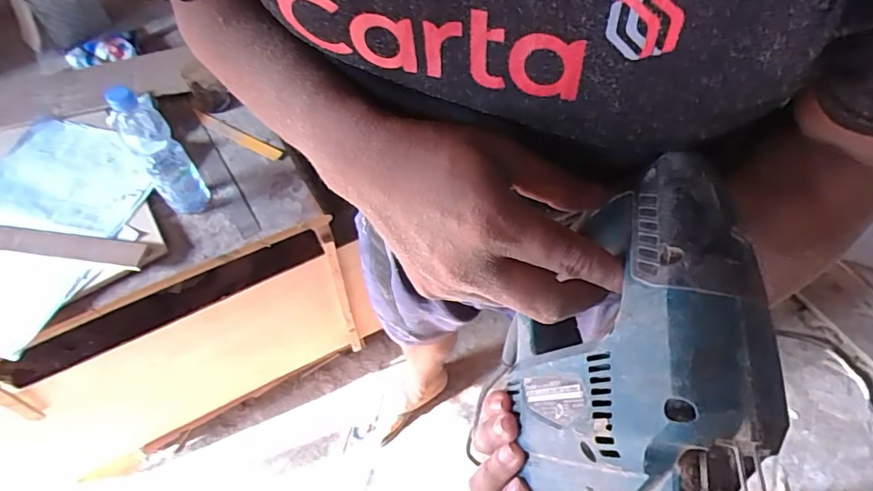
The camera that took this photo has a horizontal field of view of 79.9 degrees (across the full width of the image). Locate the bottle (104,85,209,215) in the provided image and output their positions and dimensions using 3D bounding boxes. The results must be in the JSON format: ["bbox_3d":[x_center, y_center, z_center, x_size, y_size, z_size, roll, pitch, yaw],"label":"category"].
[{"bbox_3d":[-0.422,-0.139,0.796,0.068,0.256,0.084,-33,62,-17],"label":"bottle"}]

